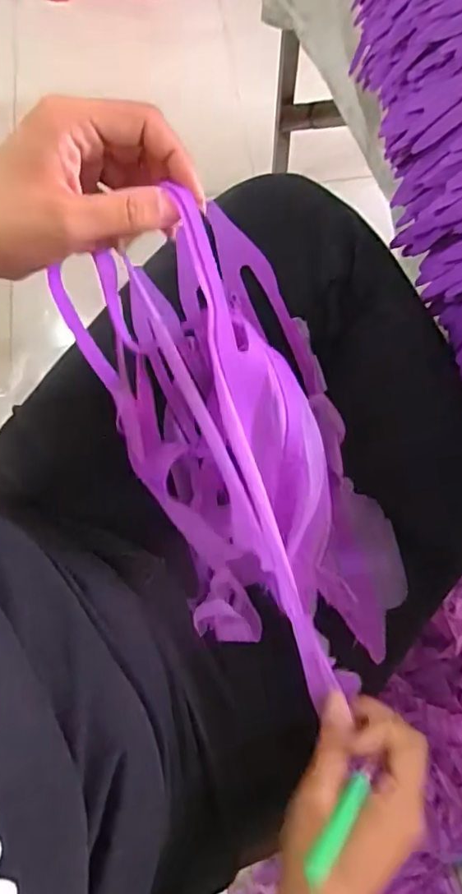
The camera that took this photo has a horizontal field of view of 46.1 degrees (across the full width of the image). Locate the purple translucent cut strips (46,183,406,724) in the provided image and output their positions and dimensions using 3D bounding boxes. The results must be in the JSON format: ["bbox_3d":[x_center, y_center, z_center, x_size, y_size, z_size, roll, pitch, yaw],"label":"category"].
[{"bbox_3d":[0.033,0.014,0.357,0.172,0.134,0.336,-32,98,-22],"label":"purple translucent cut strips"}]

